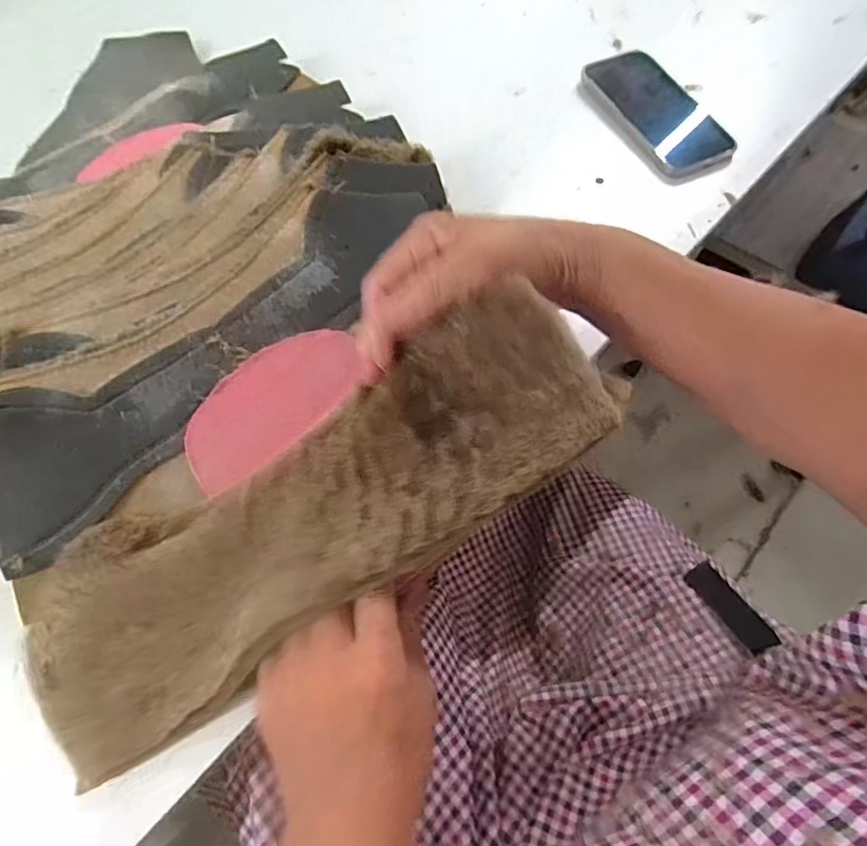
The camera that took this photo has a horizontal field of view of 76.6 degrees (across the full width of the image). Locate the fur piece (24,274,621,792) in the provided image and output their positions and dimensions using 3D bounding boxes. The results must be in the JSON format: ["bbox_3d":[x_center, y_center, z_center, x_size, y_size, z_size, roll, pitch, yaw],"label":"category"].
[{"bbox_3d":[-0.065,0.052,0.290,0.324,0.042,0.107,-33,69,4],"label":"fur piece"}]

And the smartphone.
[{"bbox_3d":[0.206,-0.290,0.510,0.076,0.016,0.159,-25,68,-11],"label":"smartphone"}]

